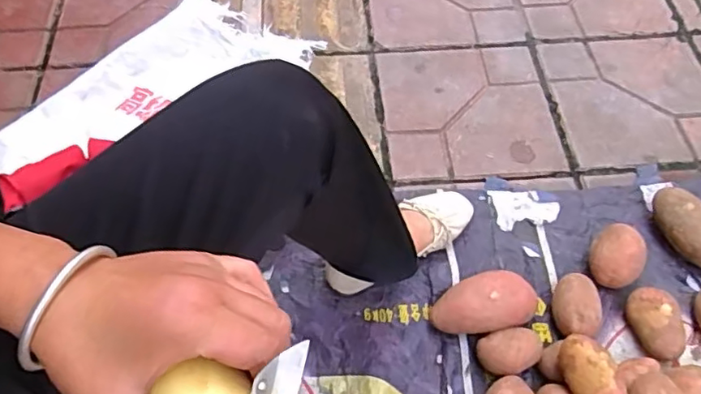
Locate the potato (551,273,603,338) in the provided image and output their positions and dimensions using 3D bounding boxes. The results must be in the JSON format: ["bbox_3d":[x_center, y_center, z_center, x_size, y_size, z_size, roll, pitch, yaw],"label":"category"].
[{"bbox_3d":[0.309,0.151,0.804,0.065,0.042,0.094,5,55,5],"label":"potato"}]

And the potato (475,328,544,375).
[{"bbox_3d":[0.206,0.203,0.758,0.080,0.044,0.054,-10,55,-6],"label":"potato"}]

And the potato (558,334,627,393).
[{"bbox_3d":[0.290,0.224,0.694,0.059,0.052,0.120,-15,56,-9],"label":"potato"}]

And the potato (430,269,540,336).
[{"bbox_3d":[0.180,0.146,0.795,0.142,0.056,0.080,-10,55,-5],"label":"potato"}]

